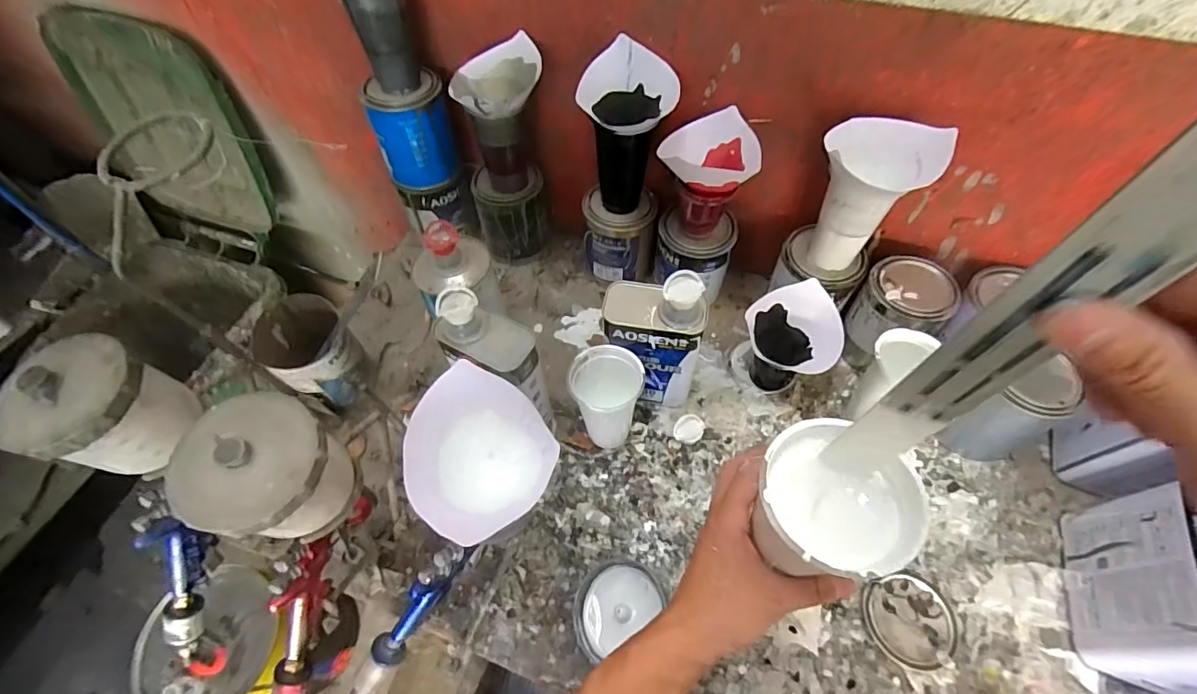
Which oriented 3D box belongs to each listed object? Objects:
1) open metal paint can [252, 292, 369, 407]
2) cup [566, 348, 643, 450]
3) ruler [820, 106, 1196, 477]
[{"bbox_3d":[-0.361,0.010,0.658,0.103,0.123,0.100,0,59,0],"label":"open metal paint can"},{"bbox_3d":[0.010,0.061,0.637,0.081,0.140,0.086,16,60,10],"label":"cup"},{"bbox_3d":[0.146,0.004,0.192,0.035,0.260,0.004,15,61,10],"label":"ruler"}]

